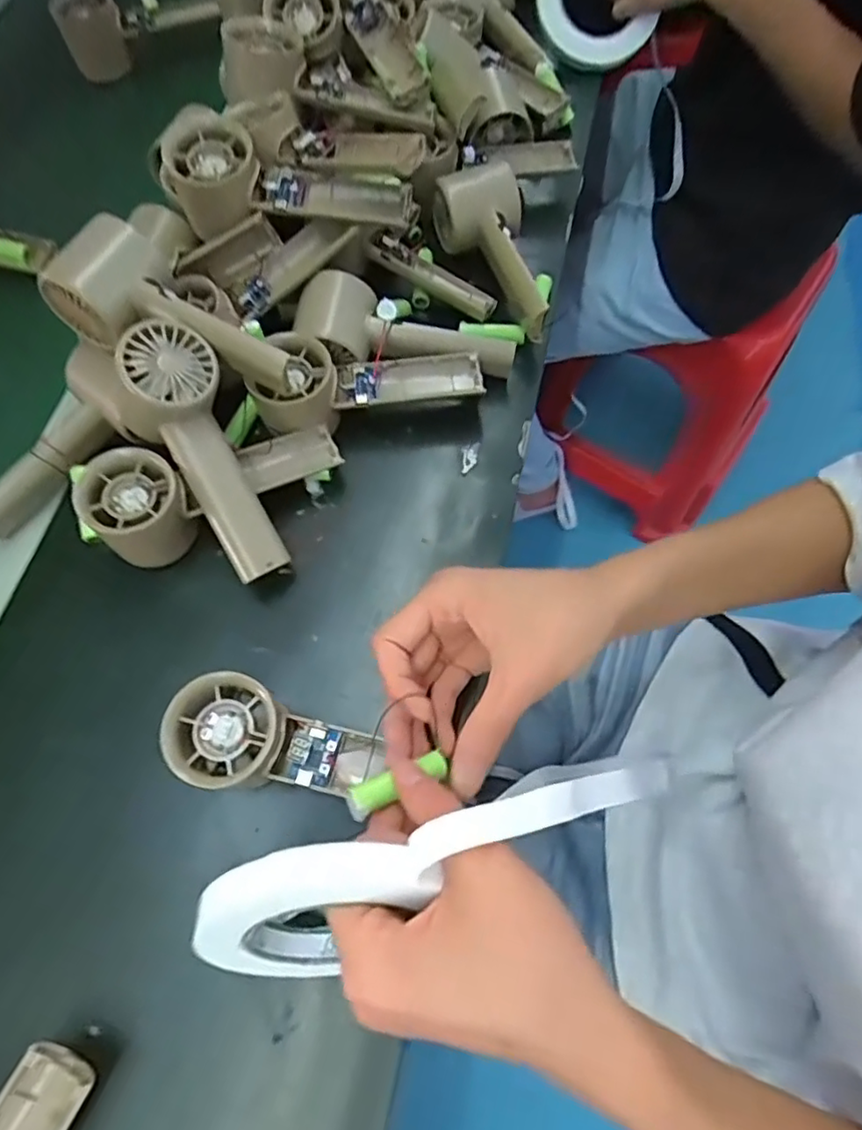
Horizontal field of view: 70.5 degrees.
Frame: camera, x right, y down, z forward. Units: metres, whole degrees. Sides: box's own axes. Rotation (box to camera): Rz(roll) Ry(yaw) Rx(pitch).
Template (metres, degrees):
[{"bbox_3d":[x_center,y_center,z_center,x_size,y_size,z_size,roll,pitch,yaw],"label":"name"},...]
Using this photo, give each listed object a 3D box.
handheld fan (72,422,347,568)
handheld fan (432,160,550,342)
[{"bbox_3d":[-0.140,-0.053,0.400,0.157,0.055,0.051,-23,69,-23],"label":"handheld fan"},{"bbox_3d":[0.043,-0.238,0.467,0.065,0.046,0.150,-7,67,-1],"label":"handheld fan"}]

